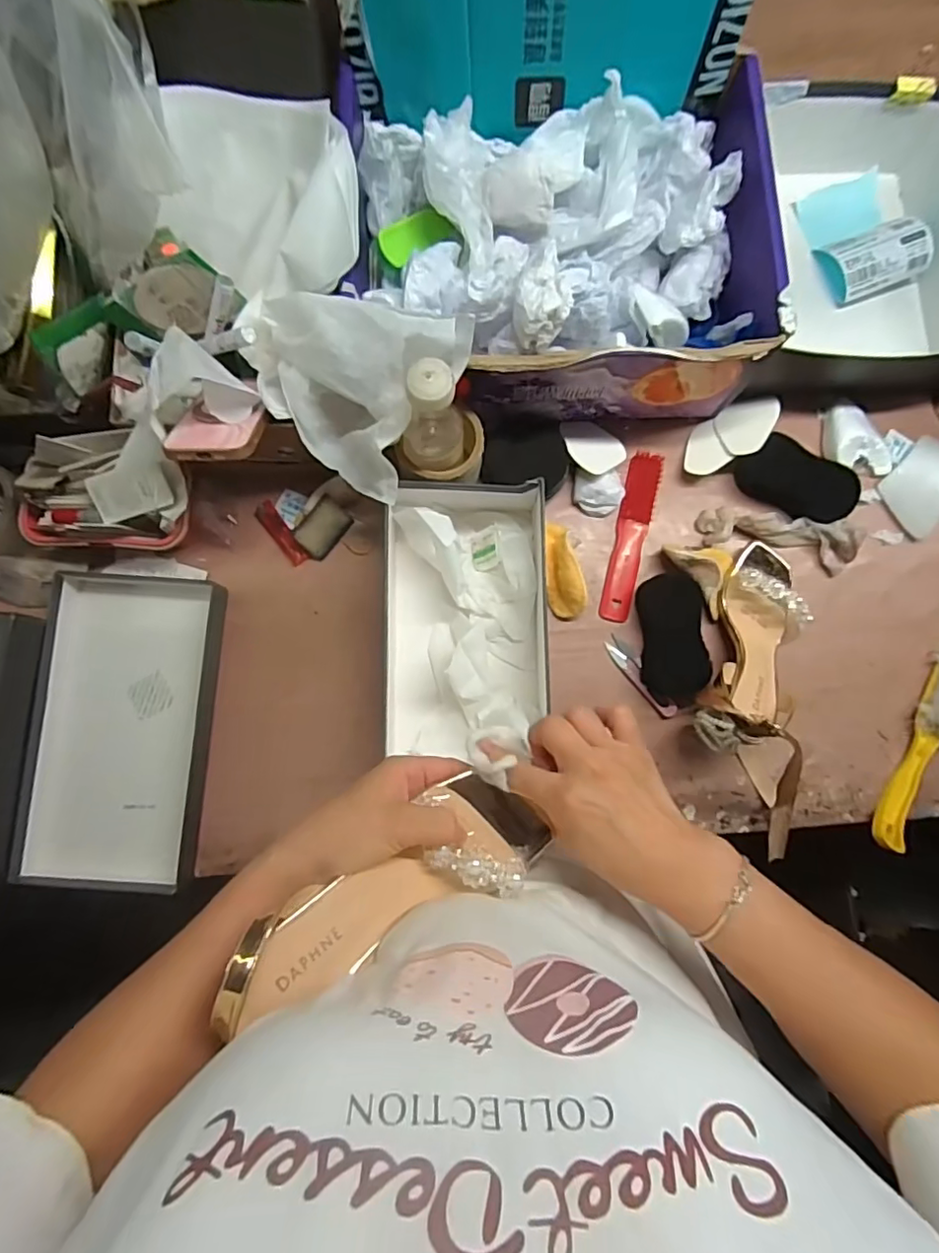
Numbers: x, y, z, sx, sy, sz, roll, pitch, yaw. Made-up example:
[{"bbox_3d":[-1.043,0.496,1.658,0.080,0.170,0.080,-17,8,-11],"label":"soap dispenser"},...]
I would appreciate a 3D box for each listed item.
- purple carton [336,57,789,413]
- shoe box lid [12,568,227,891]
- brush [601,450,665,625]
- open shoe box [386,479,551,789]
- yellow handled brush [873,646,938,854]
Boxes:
[{"bbox_3d":[0.086,-0.372,0.573,0.382,0.137,0.284,-2,82,-1],"label":"purple carton"},{"bbox_3d":[-0.345,0.100,0.573,0.164,0.038,0.312,2,82,-1],"label":"shoe box lid"},{"bbox_3d":[0.179,-0.099,0.629,0.037,0.020,0.187,15,82,1],"label":"brush"},{"bbox_3d":[-0.003,-0.008,0.575,0.170,0.077,0.297,0,82,-1],"label":"open shoe box"},{"bbox_3d":[0.486,0.125,0.591,0.065,0.029,0.234,24,82,3],"label":"yellow handled brush"}]

